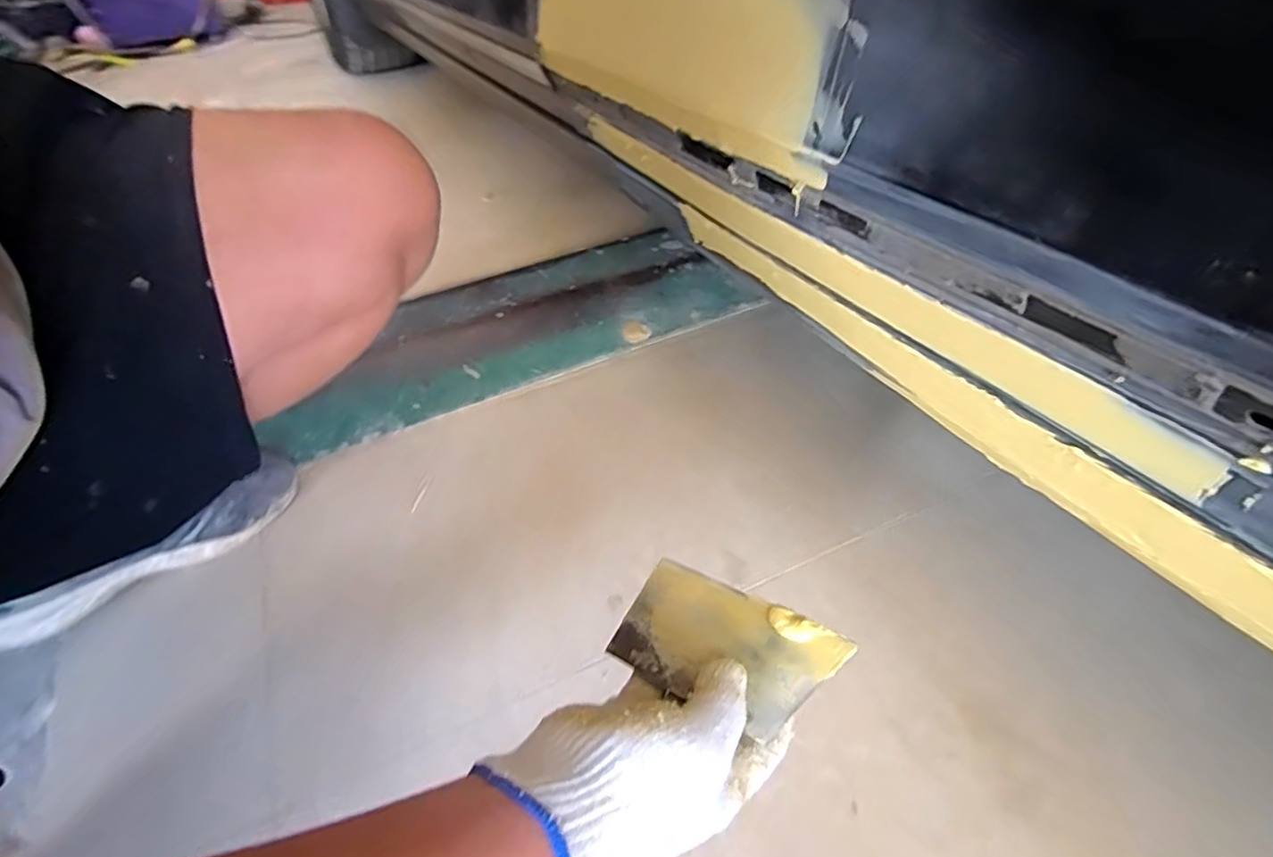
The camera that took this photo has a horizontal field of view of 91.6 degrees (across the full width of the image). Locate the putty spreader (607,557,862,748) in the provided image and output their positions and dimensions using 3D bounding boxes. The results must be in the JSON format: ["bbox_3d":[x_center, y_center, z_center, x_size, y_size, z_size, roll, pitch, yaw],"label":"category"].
[{"bbox_3d":[0.050,0.130,0.373,0.131,0.006,0.072,17,62,35],"label":"putty spreader"}]

